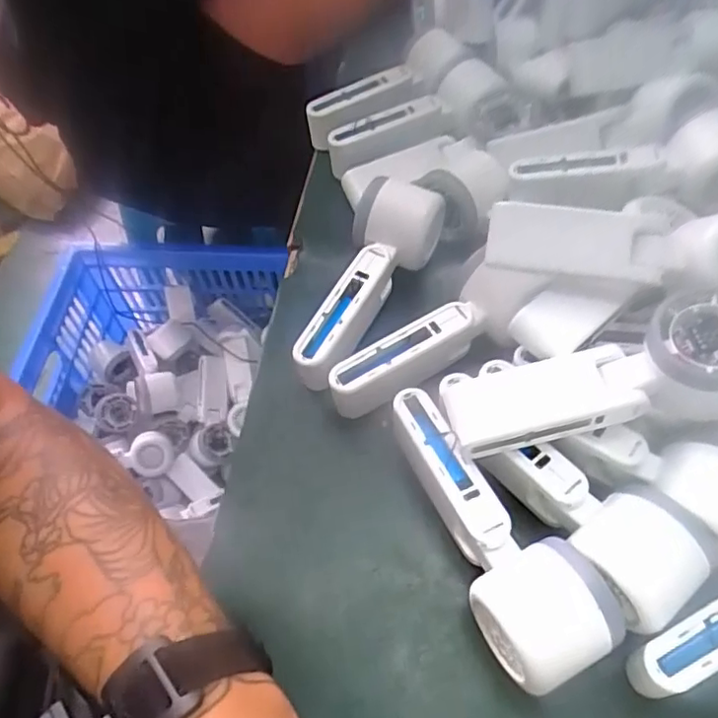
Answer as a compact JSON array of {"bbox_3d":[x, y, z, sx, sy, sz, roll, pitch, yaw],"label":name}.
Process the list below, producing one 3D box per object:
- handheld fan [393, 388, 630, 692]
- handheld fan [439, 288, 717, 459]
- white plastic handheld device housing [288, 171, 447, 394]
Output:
[{"bbox_3d":[0.066,0.090,0.323,0.059,0.047,0.160,-27,60,-16],"label":"handheld fan"},{"bbox_3d":[0.132,0.015,0.329,0.163,0.056,0.048,-16,56,8],"label":"handheld fan"},{"bbox_3d":[-0.001,-0.055,0.410,0.055,0.053,0.162,28,62,18],"label":"white plastic handheld device housing"}]

